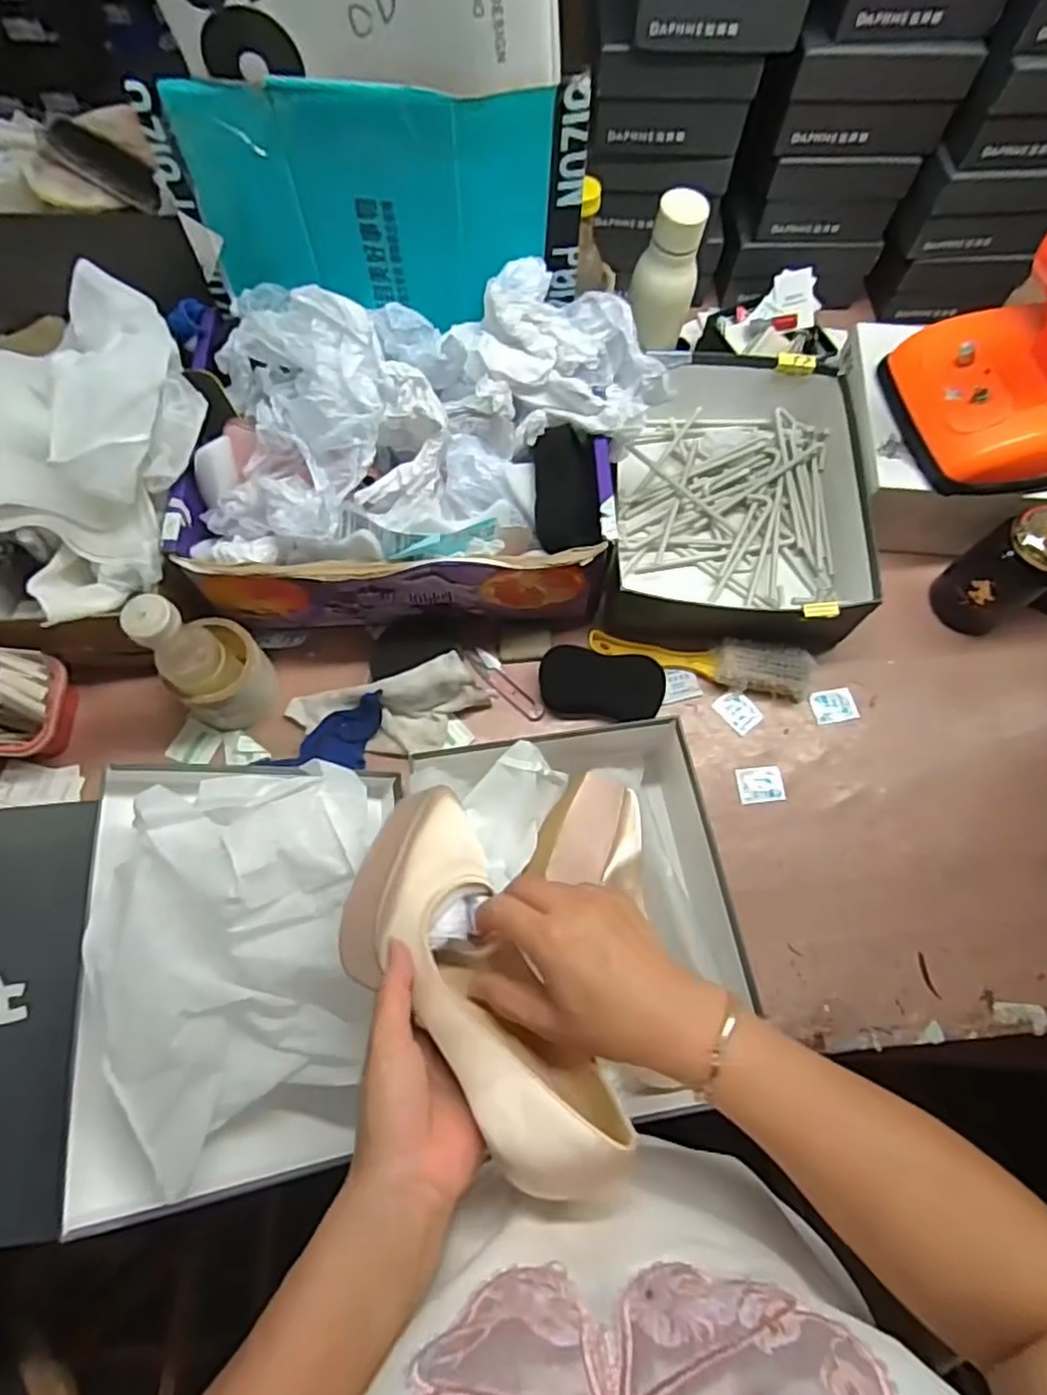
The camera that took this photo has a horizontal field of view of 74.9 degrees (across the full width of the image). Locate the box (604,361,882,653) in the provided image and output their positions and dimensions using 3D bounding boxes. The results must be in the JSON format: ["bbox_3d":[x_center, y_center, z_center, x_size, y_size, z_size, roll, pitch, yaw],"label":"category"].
[{"bbox_3d":[0.237,-0.227,0.758,0.265,0.098,0.349,6,70,2],"label":"box"}]

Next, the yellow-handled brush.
[{"bbox_3d":[0.186,-0.039,0.711,0.229,0.034,0.048,9,70,3],"label":"yellow-handled brush"}]

